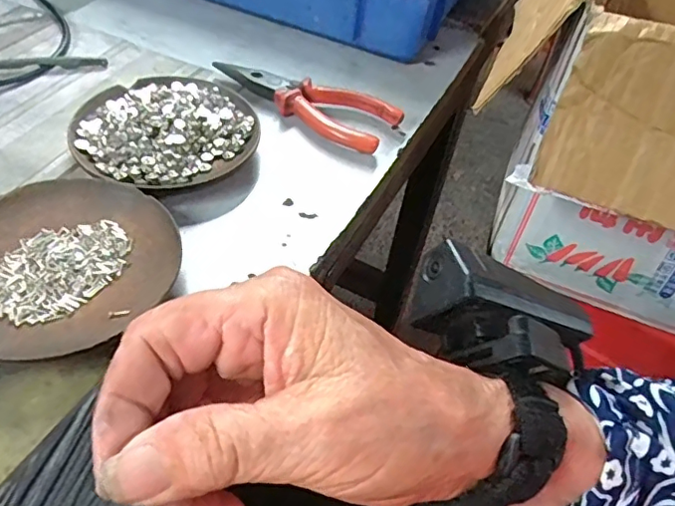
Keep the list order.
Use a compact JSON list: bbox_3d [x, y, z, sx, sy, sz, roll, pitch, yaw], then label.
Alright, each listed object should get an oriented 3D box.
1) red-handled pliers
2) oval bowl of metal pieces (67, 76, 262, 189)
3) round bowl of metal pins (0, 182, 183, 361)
[{"bbox_3d":[-0.024,-0.113,0.407,0.138,0.016,0.046,27,49,18],"label":"red-handled pliers"},{"bbox_3d":[-0.110,-0.080,0.357,0.112,0.020,0.104,-29,57,-30],"label":"oval bowl of metal pieces"},{"bbox_3d":[-0.139,0.006,0.276,0.110,0.018,0.111,4,46,-4],"label":"round bowl of metal pins"}]

